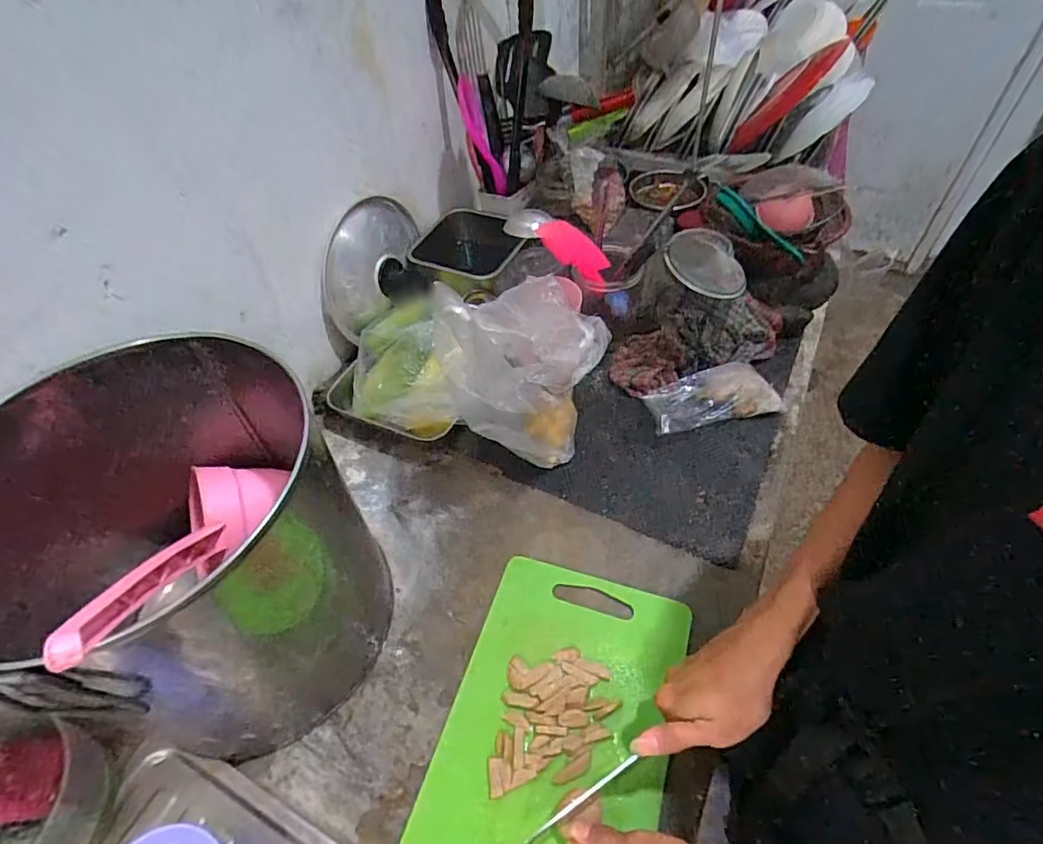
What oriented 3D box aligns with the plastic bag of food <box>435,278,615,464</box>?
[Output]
[{"bbox_3d":[0.010,-0.053,0.621,0.155,0.216,0.104,9,52,12],"label":"plastic bag of food"}]

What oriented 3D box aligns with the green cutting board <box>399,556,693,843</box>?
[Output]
[{"bbox_3d":[0.033,0.283,0.506,0.197,0.012,0.295,14,55,13],"label":"green cutting board"}]

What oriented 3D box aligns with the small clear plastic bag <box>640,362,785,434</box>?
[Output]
[{"bbox_3d":[0.250,-0.036,0.712,0.168,0.035,0.080,-14,51,-7],"label":"small clear plastic bag"}]

